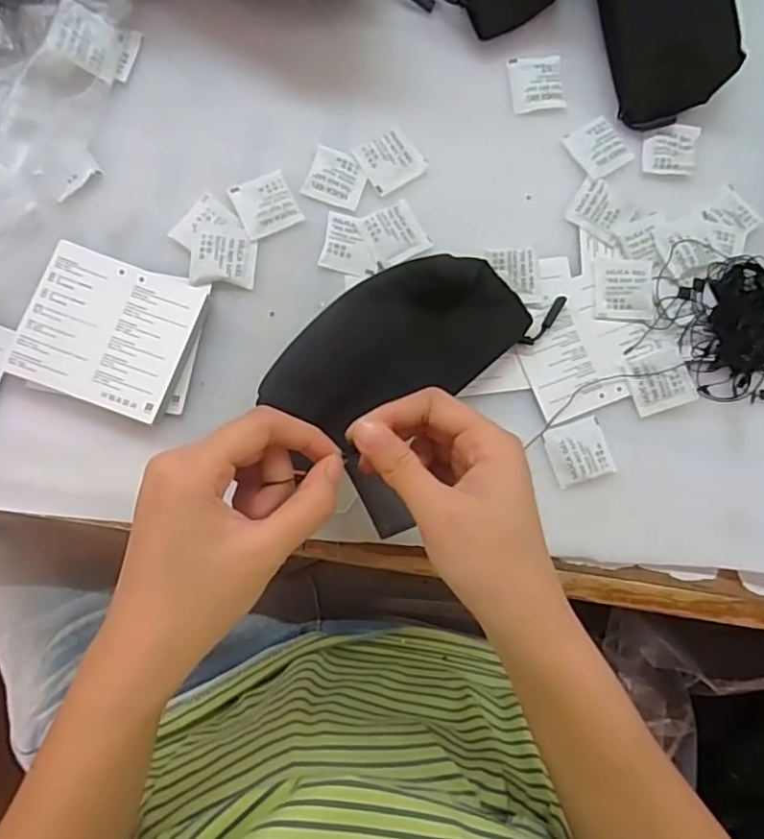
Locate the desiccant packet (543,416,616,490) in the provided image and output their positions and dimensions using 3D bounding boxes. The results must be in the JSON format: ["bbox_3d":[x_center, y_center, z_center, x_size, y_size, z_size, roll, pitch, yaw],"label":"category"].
[{"bbox_3d":[0.130,0.022,0.401,0.040,0.007,0.039,-18,84,-6],"label":"desiccant packet"}]

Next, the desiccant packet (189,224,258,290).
[{"bbox_3d":[-0.102,-0.107,0.398,0.039,0.011,0.041,5,82,-4],"label":"desiccant packet"}]

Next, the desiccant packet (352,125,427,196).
[{"bbox_3d":[0.006,-0.179,0.420,0.041,0.004,0.039,-34,86,-8],"label":"desiccant packet"}]

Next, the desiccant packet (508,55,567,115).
[{"bbox_3d":[0.111,-0.241,0.436,0.038,0.004,0.041,-6,83,-5],"label":"desiccant packet"}]

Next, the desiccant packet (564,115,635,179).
[{"bbox_3d":[0.154,-0.193,0.432,0.037,0.004,0.039,-31,86,-8],"label":"desiccant packet"}]

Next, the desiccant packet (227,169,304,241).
[{"bbox_3d":[-0.078,-0.144,0.408,0.038,0.006,0.040,-25,85,-7],"label":"desiccant packet"}]

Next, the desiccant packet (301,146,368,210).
[{"bbox_3d":[-0.031,-0.165,0.415,0.038,0.004,0.039,20,81,-1],"label":"desiccant packet"}]

